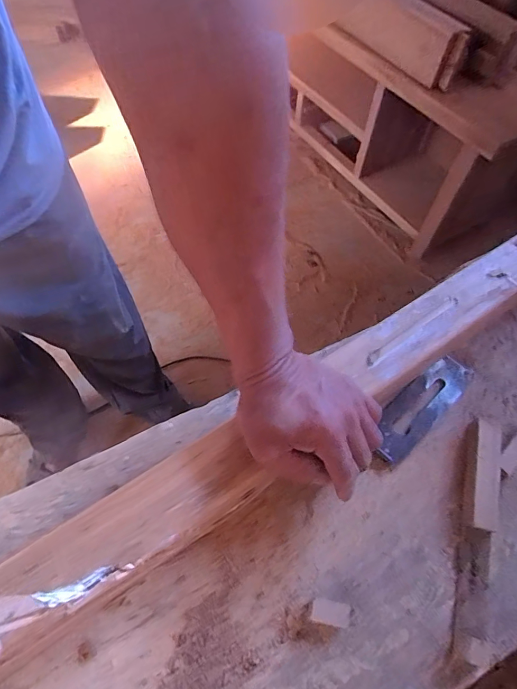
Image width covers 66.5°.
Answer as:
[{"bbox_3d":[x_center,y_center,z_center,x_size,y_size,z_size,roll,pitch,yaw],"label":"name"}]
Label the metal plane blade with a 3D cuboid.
[{"bbox_3d":[0.169,0.061,0.409,0.147,0.006,0.043,-37,68,-21],"label":"metal plane blade"}]

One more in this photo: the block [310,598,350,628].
[{"bbox_3d":[0.057,0.214,0.315,0.031,0.010,0.015,10,60,4],"label":"block"}]

